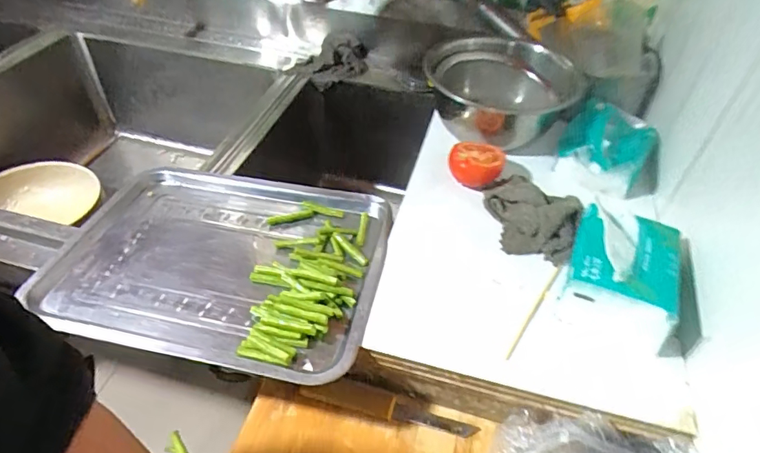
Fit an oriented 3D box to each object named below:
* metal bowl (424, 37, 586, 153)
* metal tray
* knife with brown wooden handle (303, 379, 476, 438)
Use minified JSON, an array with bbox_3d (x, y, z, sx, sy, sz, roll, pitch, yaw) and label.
[{"bbox_3d":[0.168,-0.190,0.682,0.197,0.091,0.207,1,45,-1],"label":"metal bowl"},{"bbox_3d":[-0.177,0.031,0.538,0.350,0.033,0.258,8,45,7],"label":"metal tray"},{"bbox_3d":[0.007,0.182,0.496,0.176,0.010,0.027,11,46,10],"label":"knife with brown wooden handle"}]

